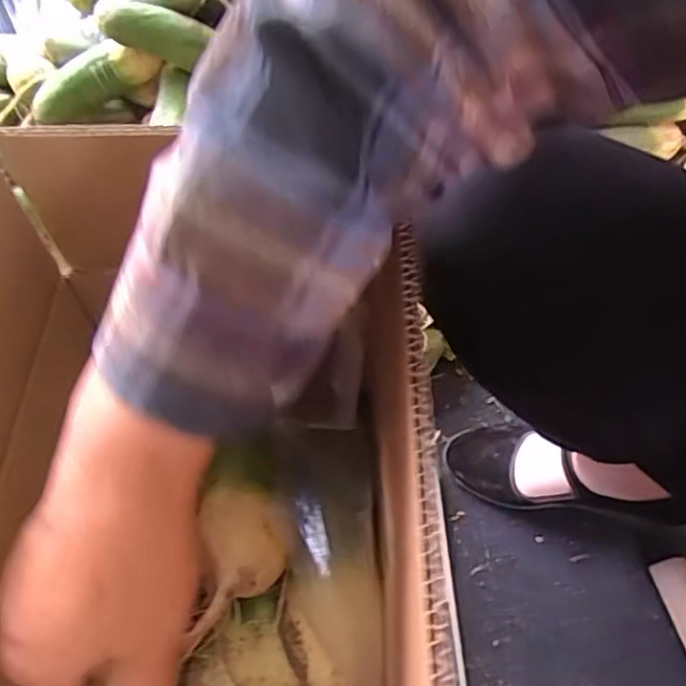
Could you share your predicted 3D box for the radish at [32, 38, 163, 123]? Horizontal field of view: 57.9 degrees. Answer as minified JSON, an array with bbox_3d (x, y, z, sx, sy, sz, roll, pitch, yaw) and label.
[{"bbox_3d":[-0.296,-0.317,0.739,0.160,0.056,0.066,-20,58,10],"label":"radish"}]

